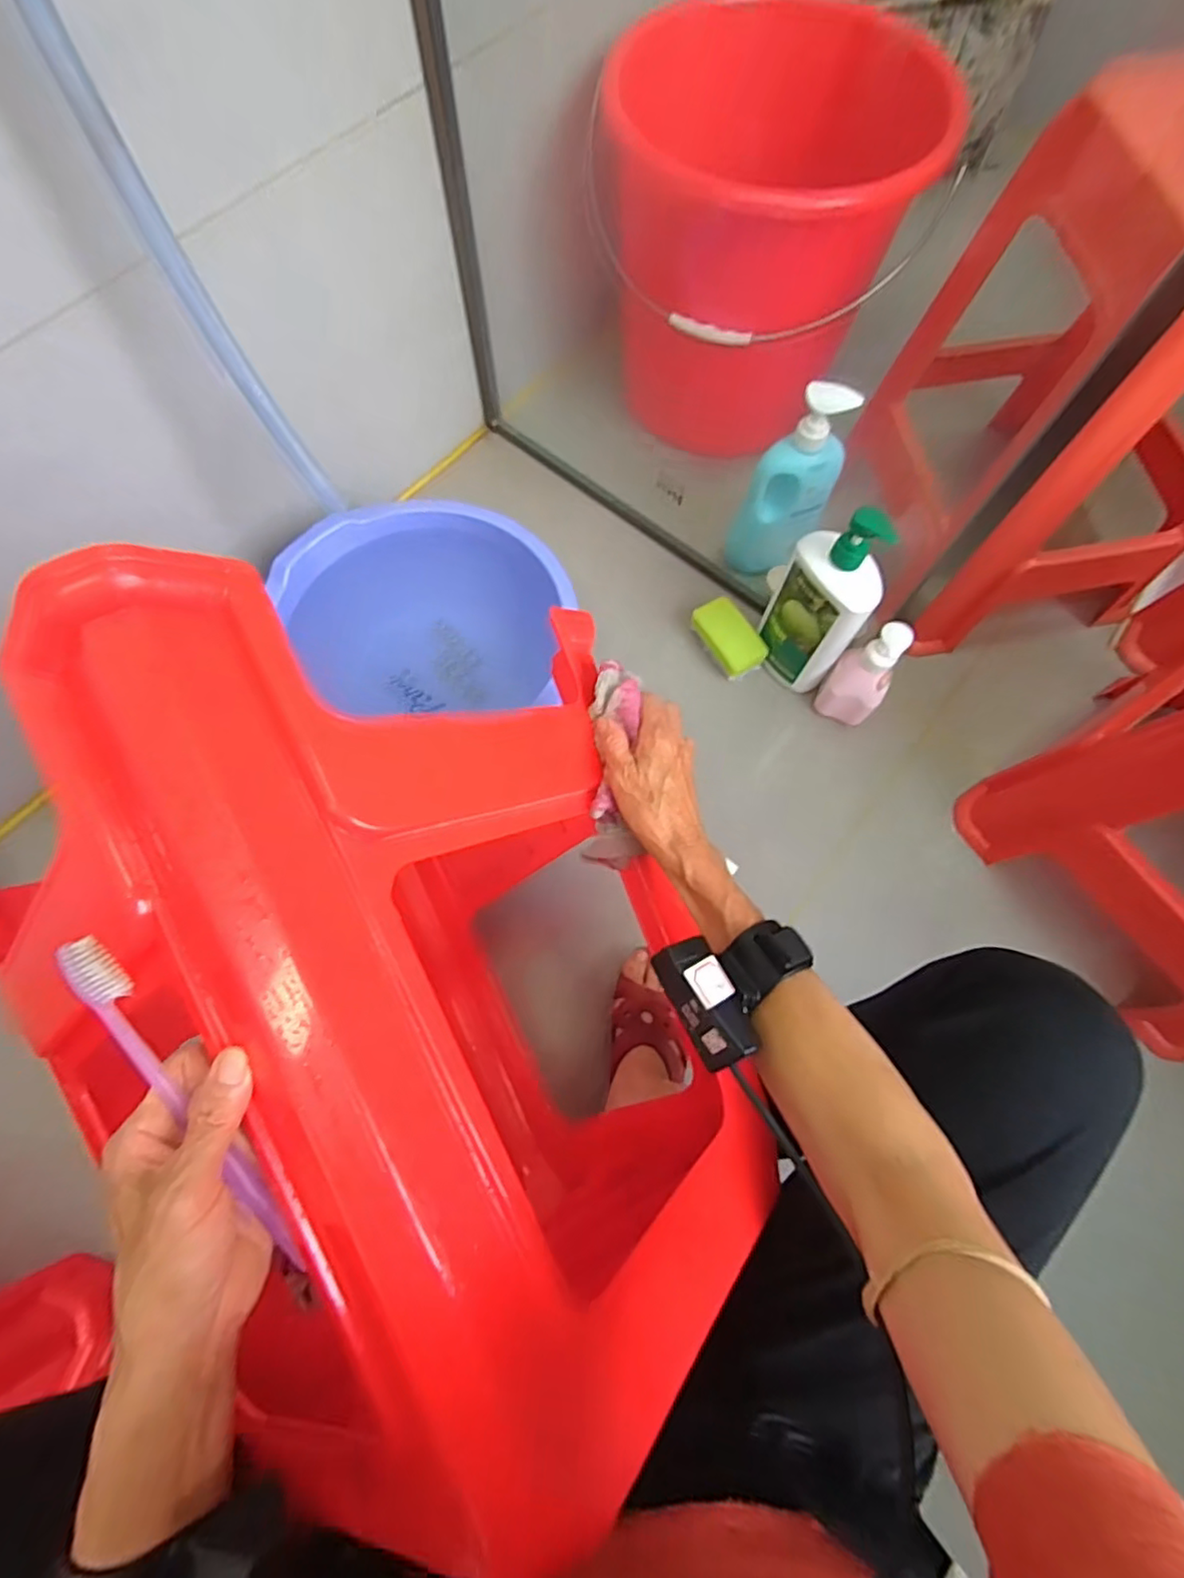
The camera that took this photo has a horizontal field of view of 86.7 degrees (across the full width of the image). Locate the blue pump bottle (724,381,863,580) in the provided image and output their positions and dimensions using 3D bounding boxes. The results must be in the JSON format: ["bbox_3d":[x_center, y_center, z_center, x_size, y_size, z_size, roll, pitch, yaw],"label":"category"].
[{"bbox_3d":[0.242,-0.366,0.773,0.103,0.243,0.058,21,73,6],"label":"blue pump bottle"}]

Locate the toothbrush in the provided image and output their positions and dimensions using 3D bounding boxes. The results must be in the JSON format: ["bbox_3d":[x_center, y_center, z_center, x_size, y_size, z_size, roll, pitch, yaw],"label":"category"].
[{"bbox_3d":[-0.178,0.142,0.281,0.019,0.014,0.176,-32,99,-11],"label":"toothbrush"}]

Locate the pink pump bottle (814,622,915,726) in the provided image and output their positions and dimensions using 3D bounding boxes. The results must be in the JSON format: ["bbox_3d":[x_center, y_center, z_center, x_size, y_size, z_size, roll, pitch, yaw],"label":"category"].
[{"bbox_3d":[0.332,-0.138,0.764,0.070,0.152,0.054,31,74,9],"label":"pink pump bottle"}]

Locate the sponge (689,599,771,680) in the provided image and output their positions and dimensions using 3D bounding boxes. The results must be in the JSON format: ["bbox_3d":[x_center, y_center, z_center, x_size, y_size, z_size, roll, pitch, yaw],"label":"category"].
[{"bbox_3d":[0.183,-0.202,0.837,0.061,0.027,0.109,-26,74,-9],"label":"sponge"}]

